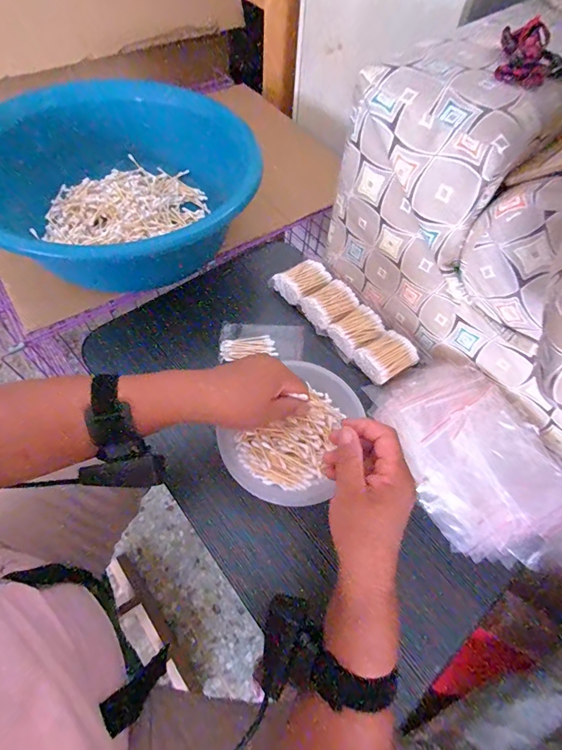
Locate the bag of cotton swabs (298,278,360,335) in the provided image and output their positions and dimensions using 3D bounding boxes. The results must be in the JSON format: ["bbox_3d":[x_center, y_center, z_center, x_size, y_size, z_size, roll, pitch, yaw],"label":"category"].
[{"bbox_3d":[0.074,-0.104,0.570,0.073,0.035,0.061,-30,66,-19],"label":"bag of cotton swabs"}]

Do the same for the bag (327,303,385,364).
[{"bbox_3d":[0.112,-0.062,0.552,0.070,0.032,0.056,-29,66,-19],"label":"bag"}]

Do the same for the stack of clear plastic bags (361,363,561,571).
[{"bbox_3d":[0.232,0.090,0.458,0.170,0.054,0.251,-21,63,-15],"label":"stack of clear plastic bags"}]

